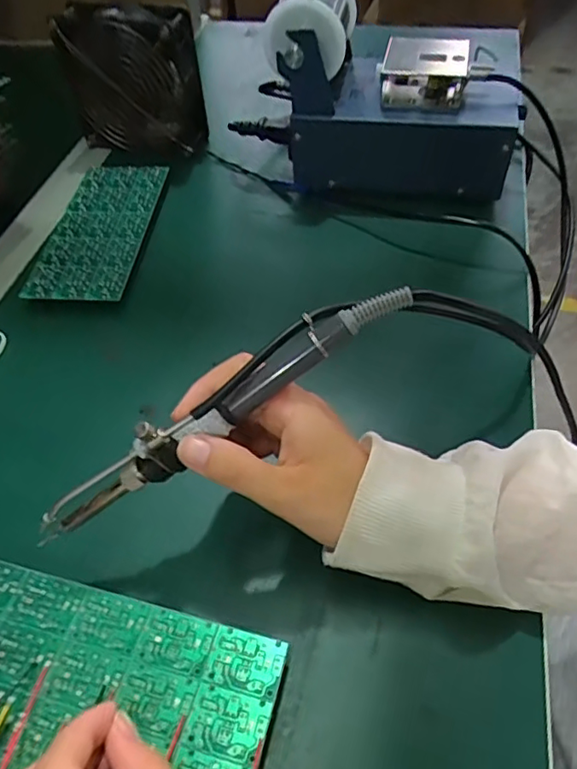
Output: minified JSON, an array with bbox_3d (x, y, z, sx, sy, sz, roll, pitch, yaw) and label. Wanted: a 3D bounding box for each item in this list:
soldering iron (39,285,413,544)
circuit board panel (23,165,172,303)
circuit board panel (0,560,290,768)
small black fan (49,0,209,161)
[{"bbox_3d":[-0.038,0.009,0.262,0.201,0.032,0.025,-37,55,6],"label":"soldering iron"},{"bbox_3d":[-0.154,-0.130,0.476,0.075,0.005,0.165,4,54,6],"label":"circuit board panel"},{"bbox_3d":[-0.097,0.144,0.259,0.171,0.004,0.100,11,54,11],"label":"circuit board panel"},{"bbox_3d":[-0.143,-0.279,0.528,0.126,0.117,0.045,12,52,6],"label":"small black fan"}]

